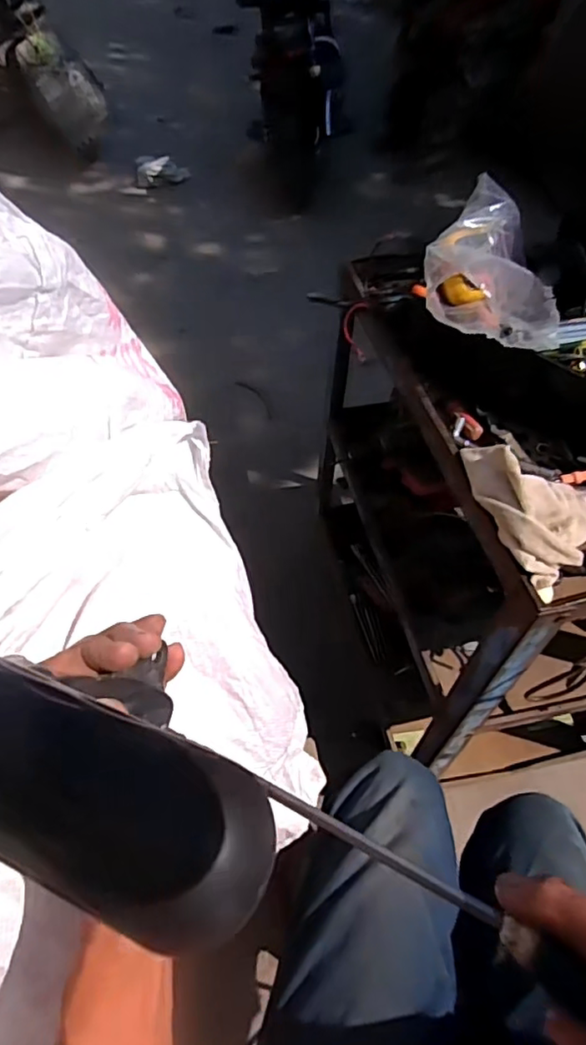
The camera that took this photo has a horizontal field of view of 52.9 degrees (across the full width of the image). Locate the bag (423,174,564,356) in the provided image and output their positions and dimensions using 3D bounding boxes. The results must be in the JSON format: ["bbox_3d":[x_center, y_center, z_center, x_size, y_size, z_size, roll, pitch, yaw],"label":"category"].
[{"bbox_3d":[0.222,-0.316,0.695,0.137,0.082,0.265,5,53,-2],"label":"bag"}]

